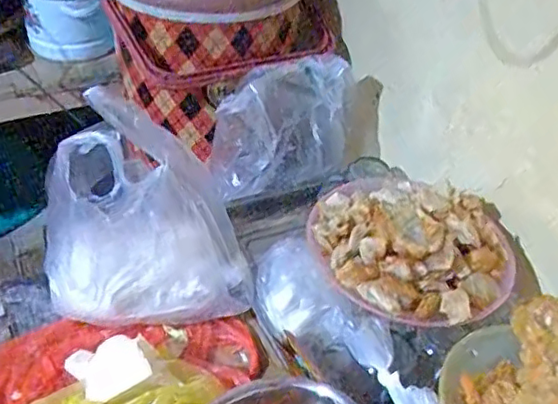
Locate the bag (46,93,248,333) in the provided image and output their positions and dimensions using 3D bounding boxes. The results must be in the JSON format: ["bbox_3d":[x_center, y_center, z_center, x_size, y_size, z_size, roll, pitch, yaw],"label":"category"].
[{"bbox_3d":[-0.137,0.006,0.621,0.209,0.257,0.096,-3,43,-11],"label":"bag"}]

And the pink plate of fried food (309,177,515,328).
[{"bbox_3d":[0.140,0.038,0.620,0.209,0.058,0.185,18,43,11],"label":"pink plate of fried food"}]

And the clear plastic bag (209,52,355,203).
[{"bbox_3d":[0.004,-0.102,0.844,0.224,0.170,0.070,-24,50,-29],"label":"clear plastic bag"}]

